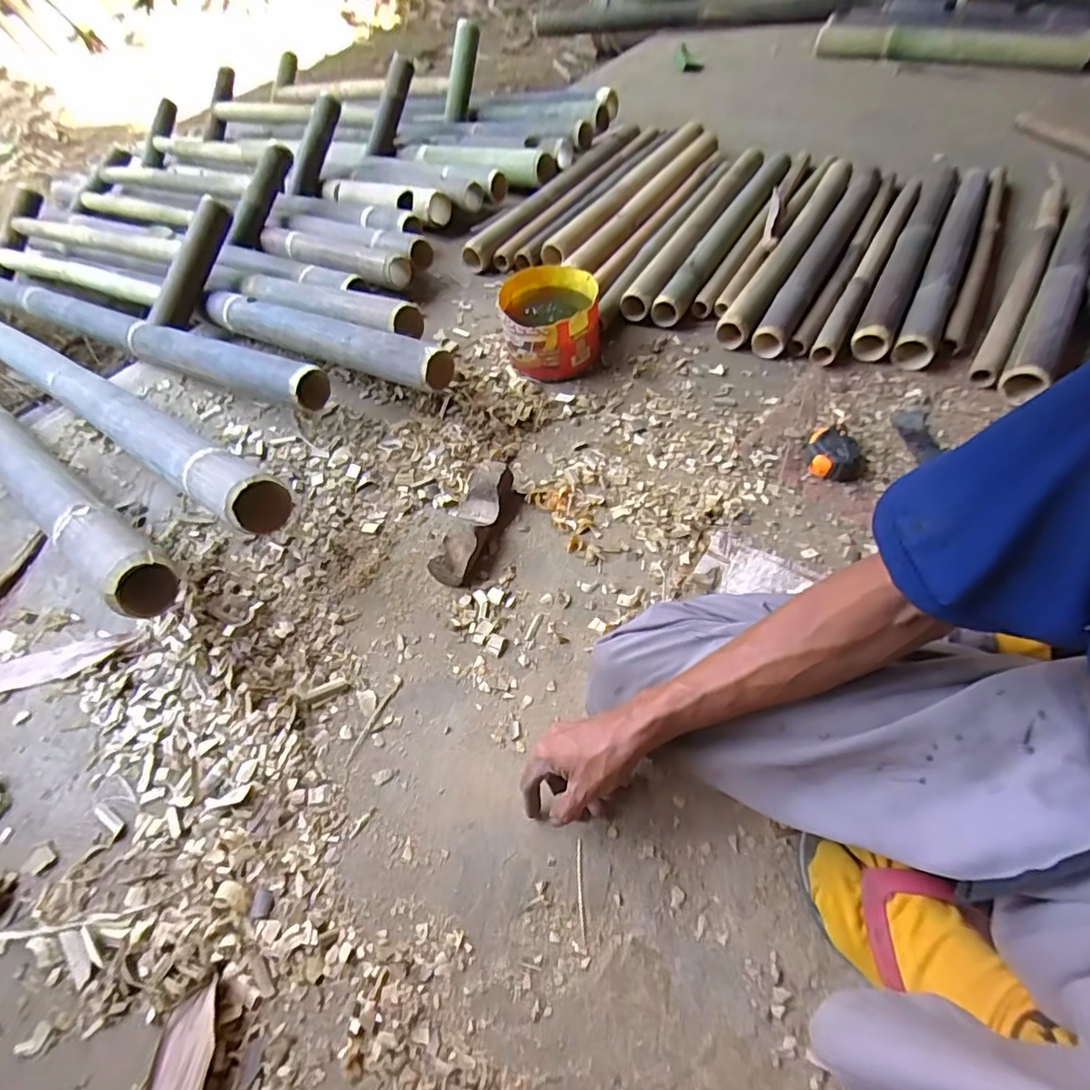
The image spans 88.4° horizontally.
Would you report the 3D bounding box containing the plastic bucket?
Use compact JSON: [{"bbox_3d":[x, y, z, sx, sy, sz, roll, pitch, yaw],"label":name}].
[{"bbox_3d":[0.007,-0.340,0.862,0.147,0.093,0.155,-1,56,2],"label":"plastic bucket"}]

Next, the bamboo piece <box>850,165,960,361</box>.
[{"bbox_3d":[0.610,-0.499,0.932,0.055,0.054,0.601,25,60,18],"label":"bamboo piece"}]

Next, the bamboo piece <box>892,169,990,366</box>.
[{"bbox_3d":[0.658,-0.477,0.910,0.054,0.055,0.590,25,60,18],"label":"bamboo piece"}]

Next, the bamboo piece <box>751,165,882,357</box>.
[{"bbox_3d":[0.478,-0.499,0.955,0.056,0.060,0.576,26,61,19],"label":"bamboo piece"}]

